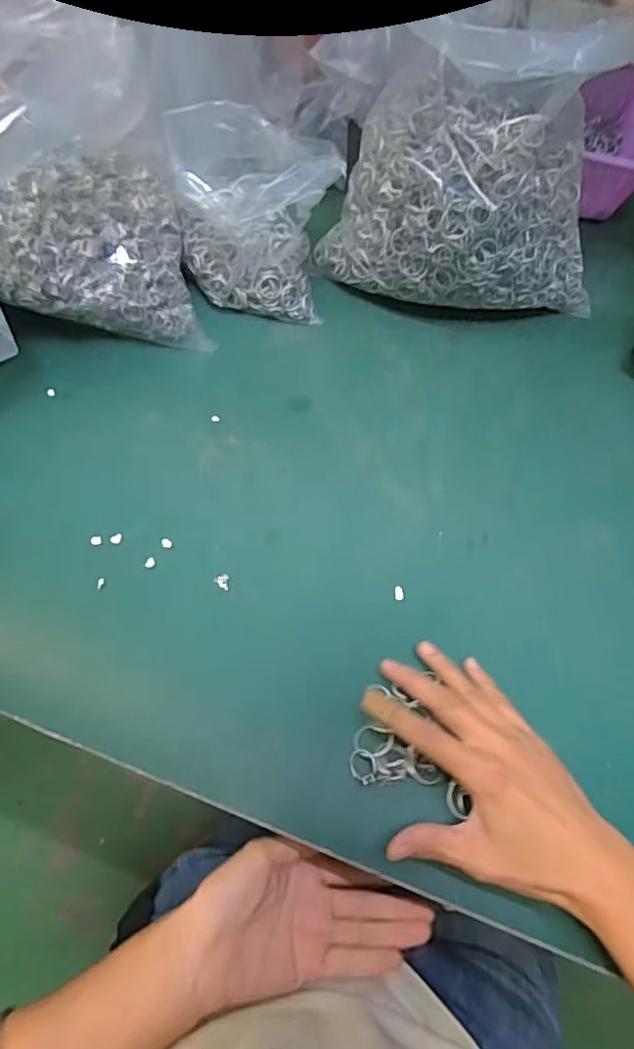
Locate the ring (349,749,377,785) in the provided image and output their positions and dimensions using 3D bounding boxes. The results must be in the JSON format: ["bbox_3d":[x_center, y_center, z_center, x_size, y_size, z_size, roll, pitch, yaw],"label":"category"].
[{"bbox_3d":[0.029,0.149,0.350,0.015,0.006,0.020,-18,65,-11],"label":"ring"}]

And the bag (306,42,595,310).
[{"bbox_3d":[0.132,-0.275,0.509,0.257,0.172,0.132,17,63,6],"label":"bag"}]

